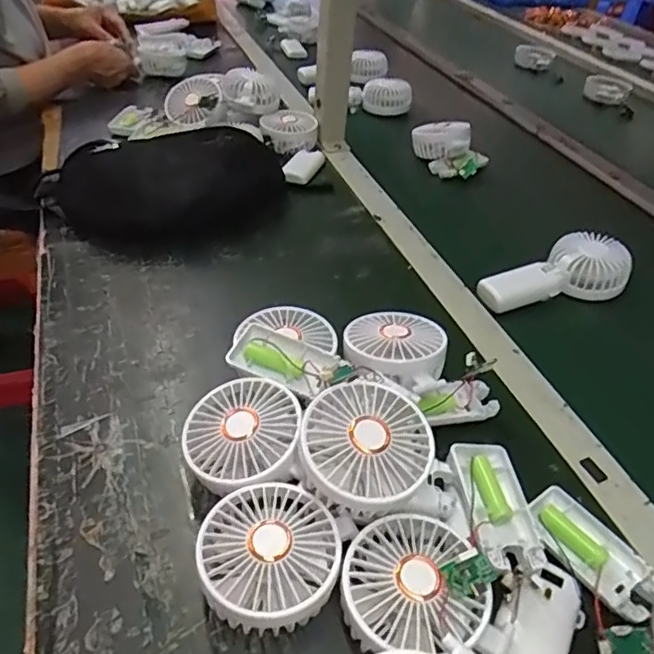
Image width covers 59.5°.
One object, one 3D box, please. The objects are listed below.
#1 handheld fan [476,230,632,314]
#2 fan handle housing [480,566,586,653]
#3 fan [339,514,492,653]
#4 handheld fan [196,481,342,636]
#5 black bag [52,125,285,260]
[{"bbox_3d":[0.259,-0.059,0.638,0.172,0.042,0.088,-17,45,-24],"label":"handheld fan"},{"bbox_3d":[0.126,0.182,0.345,0.051,0.020,0.096,46,50,5],"label":"fan handle housing"},{"bbox_3d":[0.050,0.158,0.350,0.083,0.037,0.081,3,40,-3],"label":"fan"},{"bbox_3d":[-0.037,0.148,0.363,0.083,0.048,0.085,3,40,-3],"label":"handheld fan"},{"bbox_3d":[-0.172,-0.163,0.677,0.254,0.083,0.158,-15,44,-23],"label":"black bag"}]

